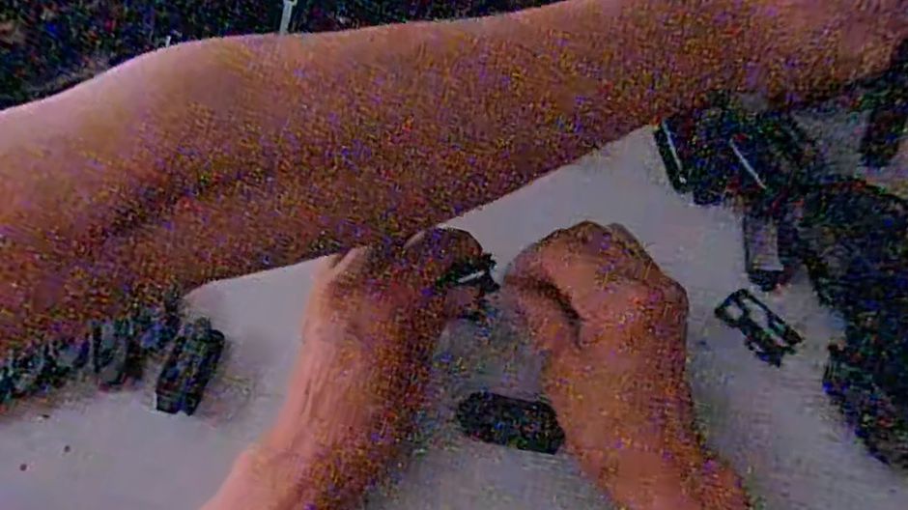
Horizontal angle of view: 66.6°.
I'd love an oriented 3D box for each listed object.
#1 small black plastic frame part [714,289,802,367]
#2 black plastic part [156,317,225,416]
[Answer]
[{"bbox_3d":[0.156,0.037,0.355,0.020,0.009,0.040,-34,69,-16],"label":"small black plastic frame part"},{"bbox_3d":[-0.141,0.060,0.371,0.024,0.007,0.052,22,89,-25],"label":"black plastic part"}]

